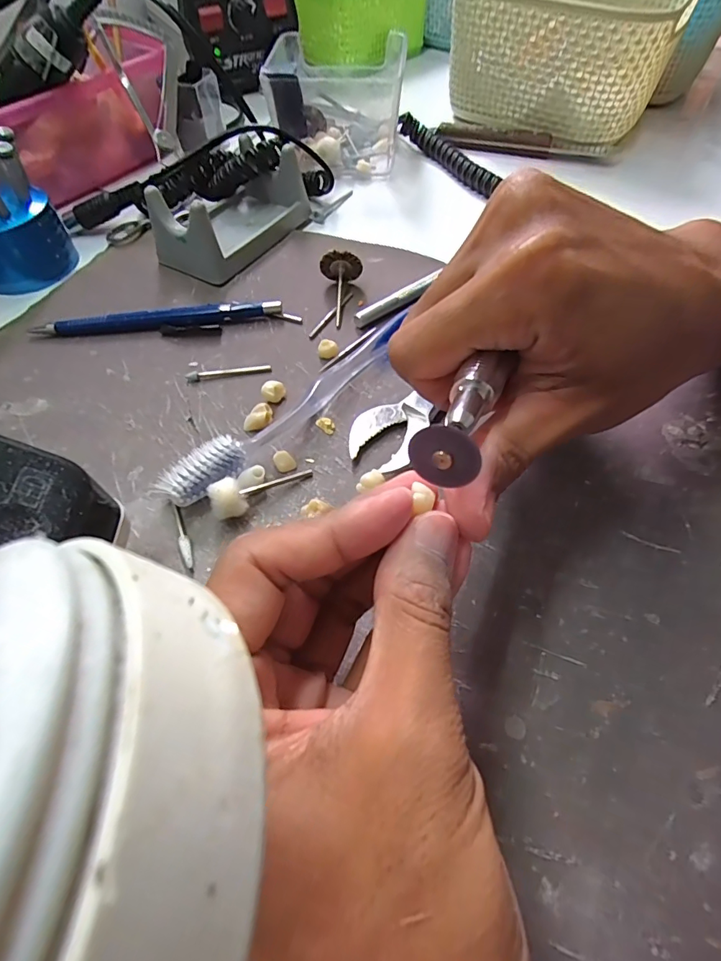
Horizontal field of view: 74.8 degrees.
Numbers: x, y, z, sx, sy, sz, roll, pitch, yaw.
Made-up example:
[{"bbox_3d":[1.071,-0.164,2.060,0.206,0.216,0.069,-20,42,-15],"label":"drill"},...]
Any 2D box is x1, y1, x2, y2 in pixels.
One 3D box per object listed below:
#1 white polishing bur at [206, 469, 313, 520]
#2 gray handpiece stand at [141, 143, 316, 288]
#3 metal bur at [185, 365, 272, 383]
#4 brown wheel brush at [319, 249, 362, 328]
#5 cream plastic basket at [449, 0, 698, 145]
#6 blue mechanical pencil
[{"bbox_3d":[-0.041,0.002,0.196,0.043,0.010,0.015,-20,58,-33],"label":"white polishing bur"},{"bbox_3d":[-0.083,-0.172,0.294,0.059,0.039,0.098,26,61,16],"label":"gray handpiece stand"},{"bbox_3d":[-0.066,-0.054,0.239,0.042,0.004,0.005,-7,57,-4],"label":"metal bur"},{"bbox_3d":[-0.010,-0.108,0.262,0.023,0.022,0.041,-3,57,-2],"label":"brown wheel brush"},{"bbox_3d":[0.159,-0.348,0.381,0.171,0.081,0.130,30,62,18],"label":"cream plastic basket"},{"bbox_3d":[-0.110,-0.087,0.257,0.131,0.010,0.011,-5,57,-3],"label":"blue mechanical pencil"}]

